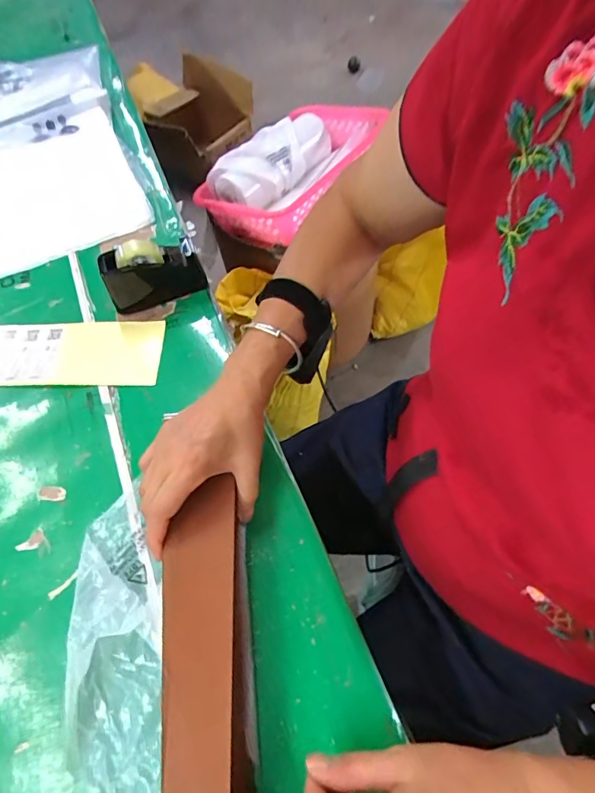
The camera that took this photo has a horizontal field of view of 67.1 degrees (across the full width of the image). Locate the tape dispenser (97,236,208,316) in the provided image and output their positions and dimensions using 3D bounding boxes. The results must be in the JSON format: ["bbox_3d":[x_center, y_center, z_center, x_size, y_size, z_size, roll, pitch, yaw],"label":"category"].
[{"bbox_3d":[-0.178,-0.154,0.548,0.115,0.075,0.044,-26,63,-10],"label":"tape dispenser"}]

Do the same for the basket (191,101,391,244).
[{"bbox_3d":[-0.004,-0.436,0.891,0.354,0.116,0.237,-42,66,-17],"label":"basket"}]

